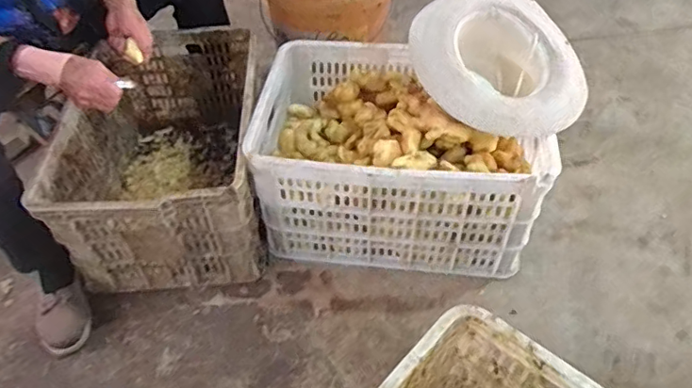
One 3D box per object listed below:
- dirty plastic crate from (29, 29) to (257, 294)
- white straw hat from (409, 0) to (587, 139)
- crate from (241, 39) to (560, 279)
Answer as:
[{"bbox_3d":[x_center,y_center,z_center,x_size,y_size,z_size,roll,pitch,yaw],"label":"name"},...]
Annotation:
[{"bbox_3d":[-0.353,-0.085,1.086,0.337,0.268,0.509,-6,48,-4],"label":"dirty plastic crate"},{"bbox_3d":[0.265,-0.243,0.982,0.297,0.139,0.316,3,69,-6],"label":"white straw hat"},{"bbox_3d":[0.107,-0.074,1.070,0.507,0.285,0.358,3,49,7],"label":"crate"}]

